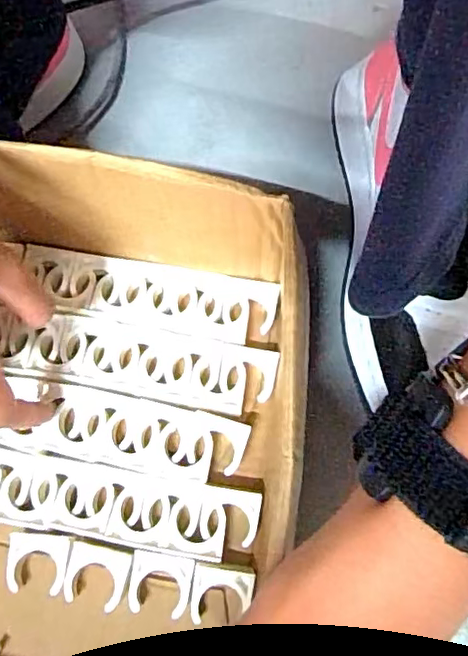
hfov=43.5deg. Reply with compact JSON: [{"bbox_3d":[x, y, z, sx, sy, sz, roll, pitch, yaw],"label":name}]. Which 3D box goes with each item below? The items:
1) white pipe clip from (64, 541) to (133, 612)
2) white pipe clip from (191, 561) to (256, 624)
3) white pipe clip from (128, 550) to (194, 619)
[{"bbox_3d":[-0.074,0.135,0.321,0.033,0.016,0.030,12,73,5],"label":"white pipe clip"},{"bbox_3d":[-0.006,0.143,0.315,0.032,0.012,0.029,6,72,3],"label":"white pipe clip"},{"bbox_3d":[-0.040,0.138,0.318,0.033,0.016,0.030,8,72,3],"label":"white pipe clip"}]

